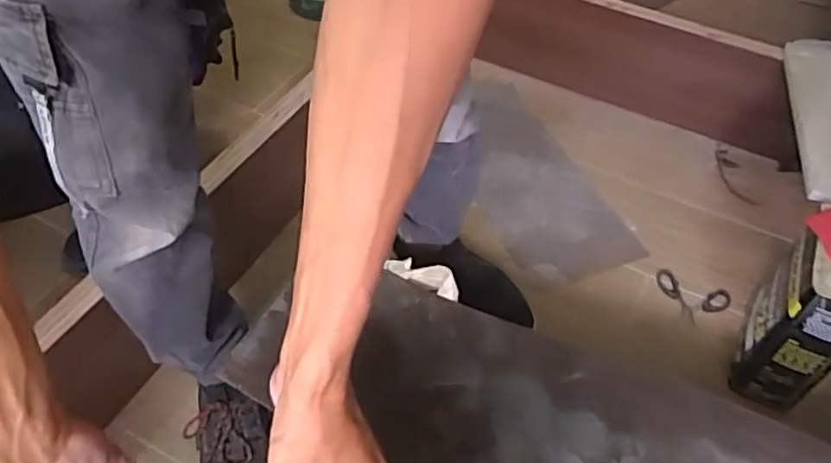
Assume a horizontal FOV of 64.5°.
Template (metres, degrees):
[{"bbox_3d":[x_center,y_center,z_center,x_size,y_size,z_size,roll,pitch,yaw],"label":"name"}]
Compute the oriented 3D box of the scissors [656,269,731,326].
[{"bbox_3d":[0.438,0.108,1.052,0.115,0.012,0.082,23,51,16],"label":"scissors"}]

